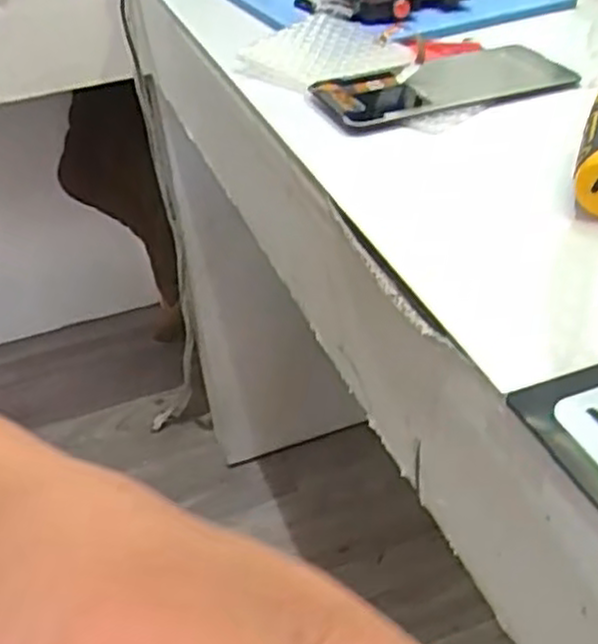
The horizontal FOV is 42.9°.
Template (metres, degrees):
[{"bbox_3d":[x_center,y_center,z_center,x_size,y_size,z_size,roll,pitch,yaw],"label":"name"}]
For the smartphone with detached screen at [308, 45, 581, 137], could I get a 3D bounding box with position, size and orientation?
[{"bbox_3d":[0.090,-0.149,0.479,0.158,0.010,0.075,-18,40,-15],"label":"smartphone with detached screen"}]

